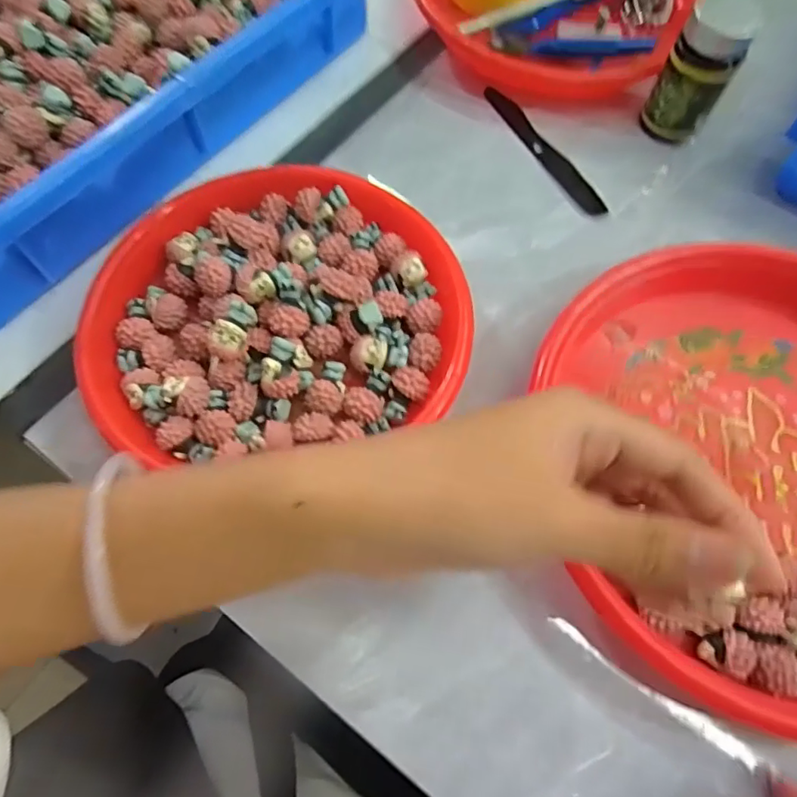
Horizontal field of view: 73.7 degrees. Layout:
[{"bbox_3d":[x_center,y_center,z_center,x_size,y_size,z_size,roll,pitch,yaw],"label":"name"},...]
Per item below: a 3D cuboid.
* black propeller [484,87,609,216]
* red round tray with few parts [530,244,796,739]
[{"bbox_3d":[0.097,-0.169,0.359,0.019,0.004,0.126,-27,70,-13],"label":"black propeller"},{"bbox_3d":[0.188,0.023,0.263,0.214,0.029,0.242,-4,67,-4],"label":"red round tray with few parts"}]

